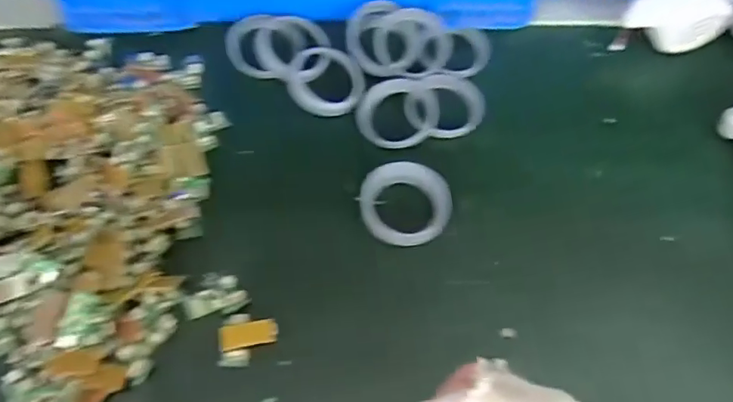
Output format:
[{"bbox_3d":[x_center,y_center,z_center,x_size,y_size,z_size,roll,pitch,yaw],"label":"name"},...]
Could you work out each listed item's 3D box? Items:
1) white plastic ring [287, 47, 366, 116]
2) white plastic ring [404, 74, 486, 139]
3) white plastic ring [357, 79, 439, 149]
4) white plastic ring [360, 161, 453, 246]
[{"bbox_3d":[-0.031,-0.100,0.440,0.060,0.018,0.062,1,61,-2],"label":"white plastic ring"},{"bbox_3d":[0.066,-0.077,0.440,0.065,0.013,0.059,-17,66,-15],"label":"white plastic ring"},{"bbox_3d":[0.025,-0.072,0.428,0.062,0.009,0.066,1,61,-2],"label":"white plastic ring"},{"bbox_3d":[0.029,0.000,0.393,0.065,0.010,0.060,1,61,-2],"label":"white plastic ring"}]

